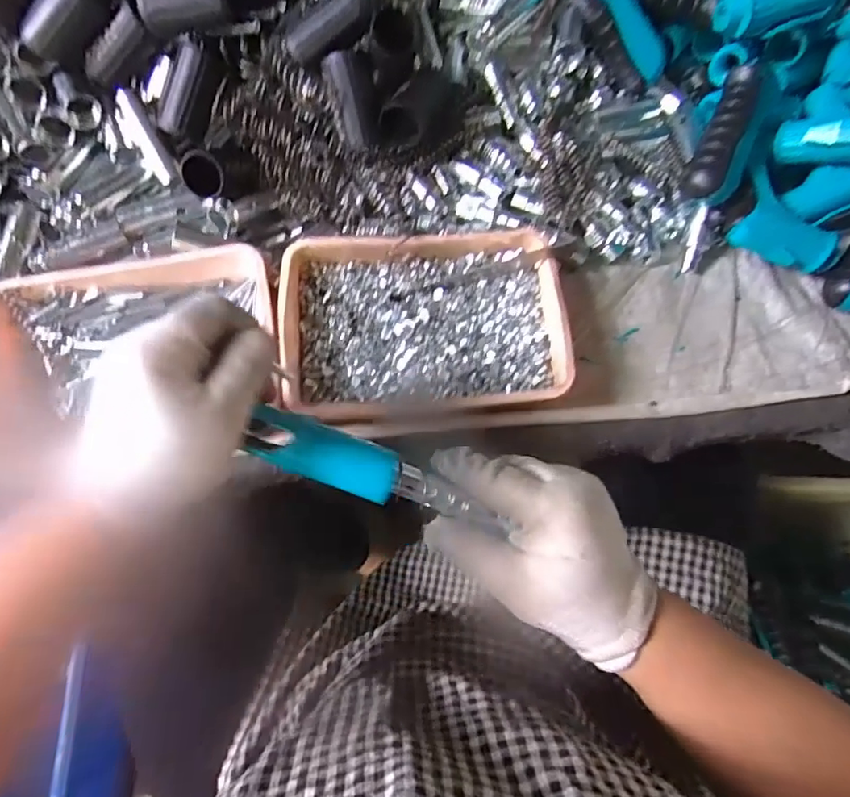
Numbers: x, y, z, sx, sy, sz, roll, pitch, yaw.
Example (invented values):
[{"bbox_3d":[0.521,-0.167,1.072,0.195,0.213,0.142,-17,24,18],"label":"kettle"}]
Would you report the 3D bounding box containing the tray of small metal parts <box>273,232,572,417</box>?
[{"bbox_3d":[-0.001,-0.052,0.402,0.202,0.039,0.141,-5,71,-4],"label":"tray of small metal parts"}]

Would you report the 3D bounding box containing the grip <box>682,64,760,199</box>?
[{"bbox_3d":[0.231,-0.206,0.420,0.024,0.017,0.107,22,89,5],"label":"grip"}]

